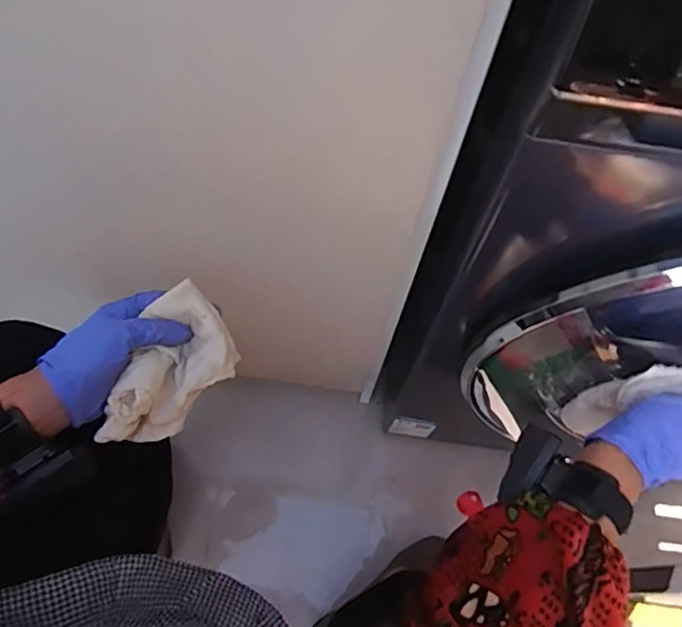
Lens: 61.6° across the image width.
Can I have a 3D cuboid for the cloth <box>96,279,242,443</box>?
[{"bbox_3d":[-0.154,0.048,0.486,0.128,0.062,0.085,-33,70,-18],"label":"cloth"}]

